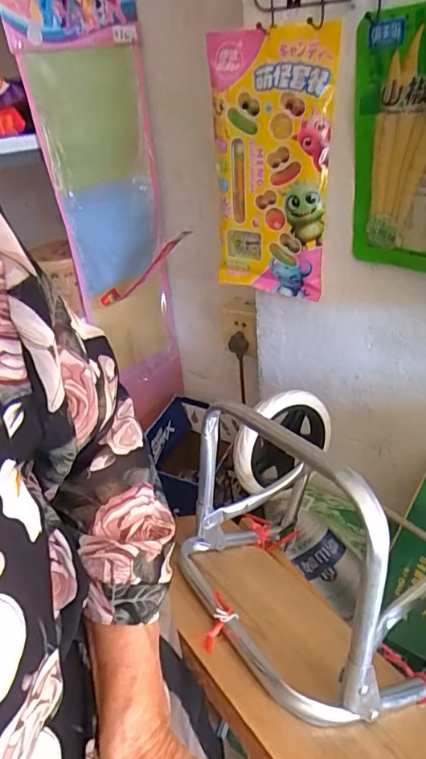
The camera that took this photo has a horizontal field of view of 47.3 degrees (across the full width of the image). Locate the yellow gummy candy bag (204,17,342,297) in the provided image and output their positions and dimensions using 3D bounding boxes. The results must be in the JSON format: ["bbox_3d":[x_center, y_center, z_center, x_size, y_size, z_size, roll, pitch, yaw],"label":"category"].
[{"bbox_3d":[0.064,-0.248,0.588,0.169,0.287,0.036,22,40,33],"label":"yellow gummy candy bag"}]

